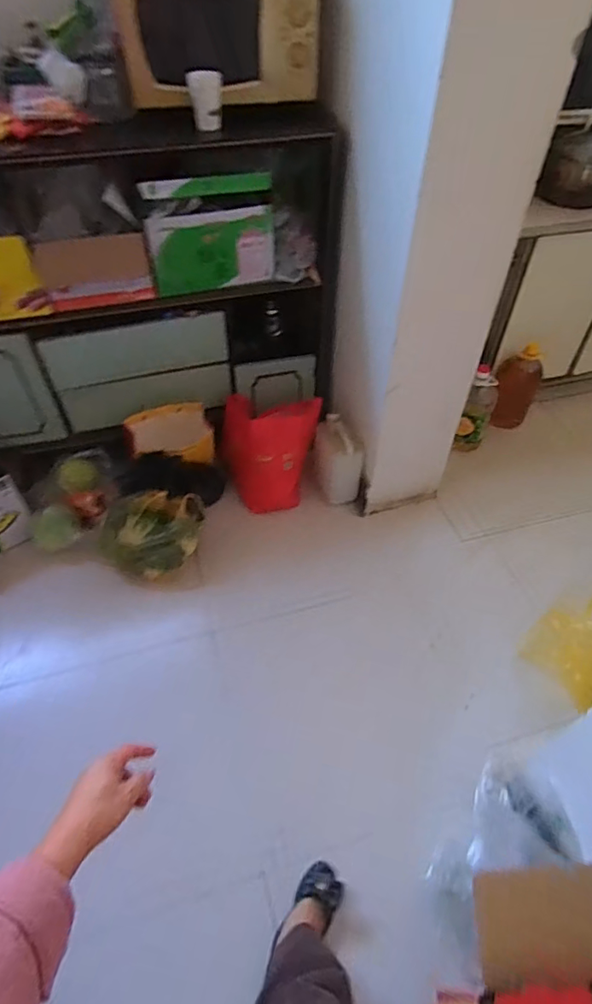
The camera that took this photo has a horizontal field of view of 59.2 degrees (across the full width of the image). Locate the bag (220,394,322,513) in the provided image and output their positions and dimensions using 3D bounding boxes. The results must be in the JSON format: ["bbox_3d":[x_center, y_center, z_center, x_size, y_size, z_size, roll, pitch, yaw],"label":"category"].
[{"bbox_3d":[-0.081,-0.147,1.659,0.298,0.298,0.226,-1,50,0],"label":"bag"}]

